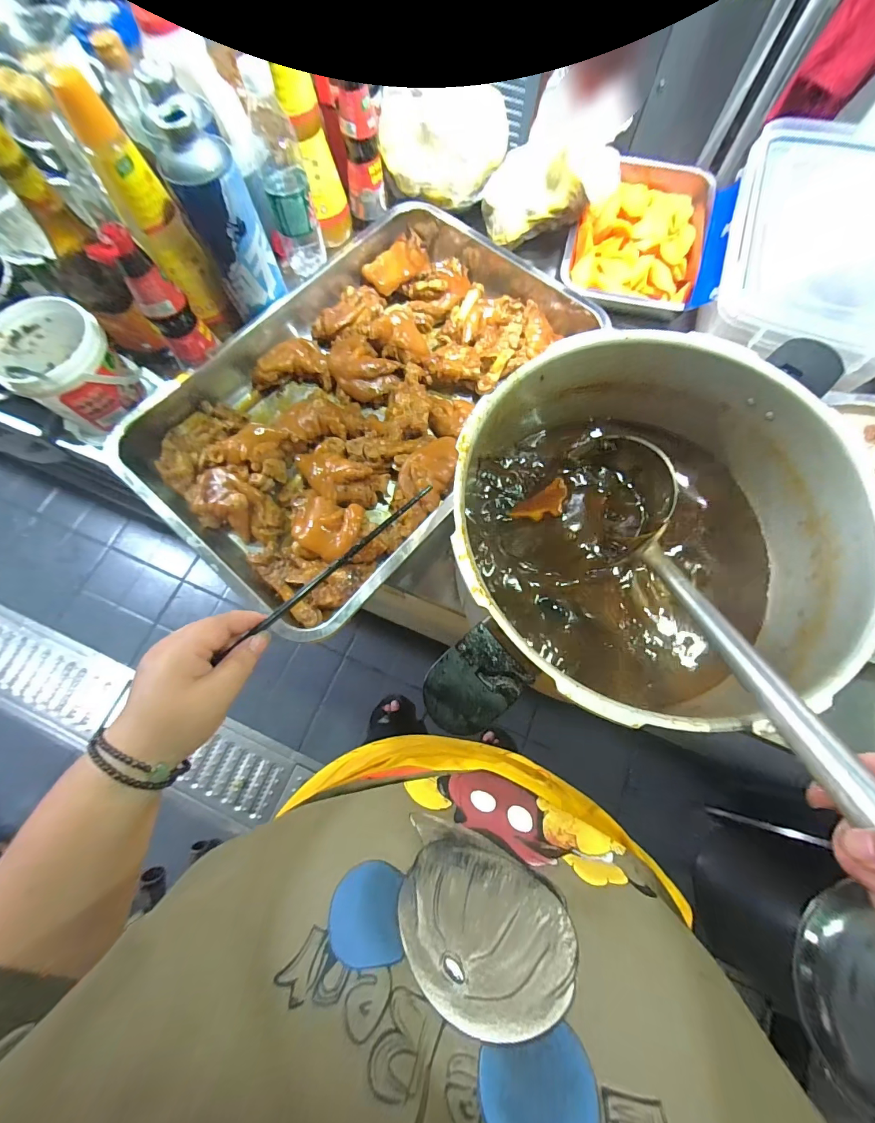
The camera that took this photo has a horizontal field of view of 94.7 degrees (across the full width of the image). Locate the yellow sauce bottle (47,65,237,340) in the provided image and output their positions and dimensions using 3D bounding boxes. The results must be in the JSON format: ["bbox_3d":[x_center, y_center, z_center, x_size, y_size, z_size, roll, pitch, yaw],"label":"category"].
[{"bbox_3d":[-0.329,-0.396,0.488,0.060,0.256,0.054,-30,75,-10],"label":"yellow sauce bottle"}]

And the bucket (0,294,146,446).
[{"bbox_3d":[-0.468,-0.247,0.514,0.111,0.109,0.123,27,74,7],"label":"bucket"}]

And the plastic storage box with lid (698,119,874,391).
[{"bbox_3d":[0.507,-0.393,0.542,0.258,0.110,0.350,21,73,5],"label":"plastic storage box with lid"}]

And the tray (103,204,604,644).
[{"bbox_3d":[-0.089,-0.233,0.559,0.390,0.071,0.611,37,75,10],"label":"tray"}]

